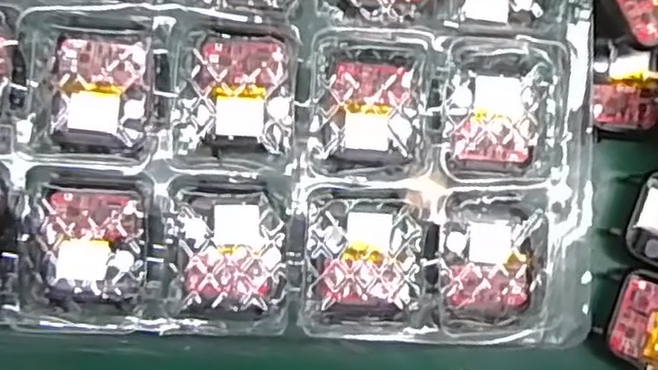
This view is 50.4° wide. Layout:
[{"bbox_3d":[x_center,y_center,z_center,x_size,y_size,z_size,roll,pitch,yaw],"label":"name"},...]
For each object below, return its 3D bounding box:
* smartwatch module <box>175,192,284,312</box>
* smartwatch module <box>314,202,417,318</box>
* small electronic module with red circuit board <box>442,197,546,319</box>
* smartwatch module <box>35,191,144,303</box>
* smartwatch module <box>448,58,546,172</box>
[{"bbox_3d":[-0.036,0.024,0.251,0.036,0.006,0.042,1,85,-7],"label":"smartwatch module"},{"bbox_3d":[0.014,0.027,0.256,0.039,0.009,0.042,3,85,-7],"label":"smartwatch module"},{"bbox_3d":[0.061,0.028,0.263,0.038,0.013,0.044,6,85,-7],"label":"small electronic module with red circuit board"},{"bbox_3d":[-0.083,0.021,0.246,0.035,0.004,0.039,0,86,-7],"label":"smartwatch module"},{"bbox_3d":[0.064,-0.027,0.267,0.036,0.011,0.042,4,85,-7],"label":"smartwatch module"}]

